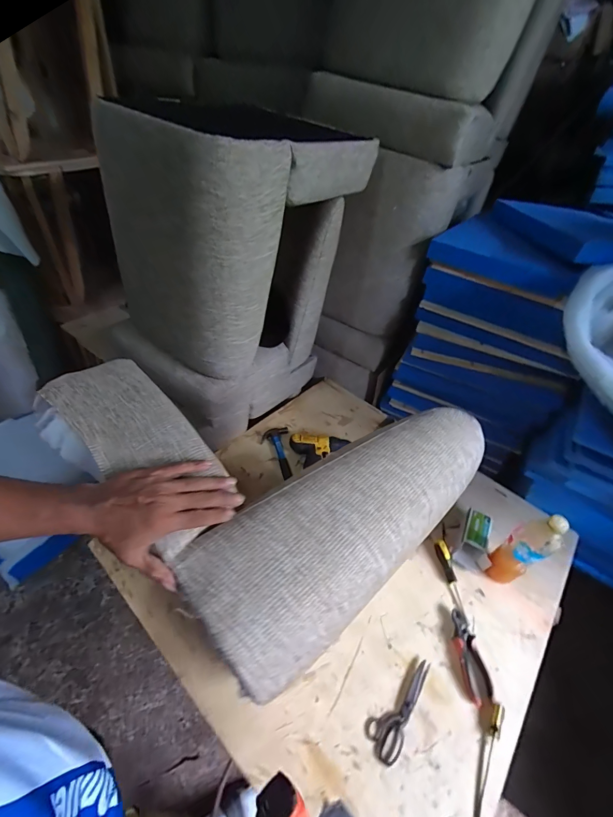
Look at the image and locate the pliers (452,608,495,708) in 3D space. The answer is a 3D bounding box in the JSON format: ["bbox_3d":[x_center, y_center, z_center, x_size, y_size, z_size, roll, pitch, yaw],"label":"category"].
[{"bbox_3d":[0.364,0.550,0.763,0.054,0.018,0.168,1,44,-6],"label":"pliers"}]

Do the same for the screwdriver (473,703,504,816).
[{"bbox_3d":[0.349,0.670,0.652,0.023,0.018,0.190,27,47,20],"label":"screwdriver"}]

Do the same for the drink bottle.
[{"bbox_3d":[0.510,0.333,0.804,0.070,0.257,0.077,-21,50,-26],"label":"drink bottle"}]

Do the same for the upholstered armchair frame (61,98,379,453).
[{"bbox_3d":[-0.222,-0.357,1.005,0.501,0.730,0.536,27,47,20],"label":"upholstered armchair frame"}]

